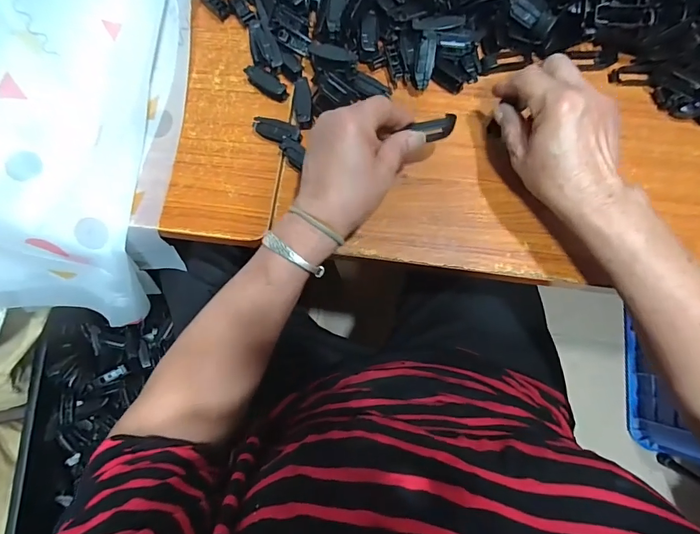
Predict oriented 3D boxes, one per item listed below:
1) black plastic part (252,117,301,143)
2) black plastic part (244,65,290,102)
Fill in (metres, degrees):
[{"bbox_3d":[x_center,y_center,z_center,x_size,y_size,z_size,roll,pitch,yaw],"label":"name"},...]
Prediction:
[{"bbox_3d":[-0.073,-0.135,0.403,0.050,0.015,0.020,14,80,5],"label":"black plastic part"},{"bbox_3d":[-0.086,-0.189,0.414,0.048,0.012,0.018,36,82,8],"label":"black plastic part"}]

